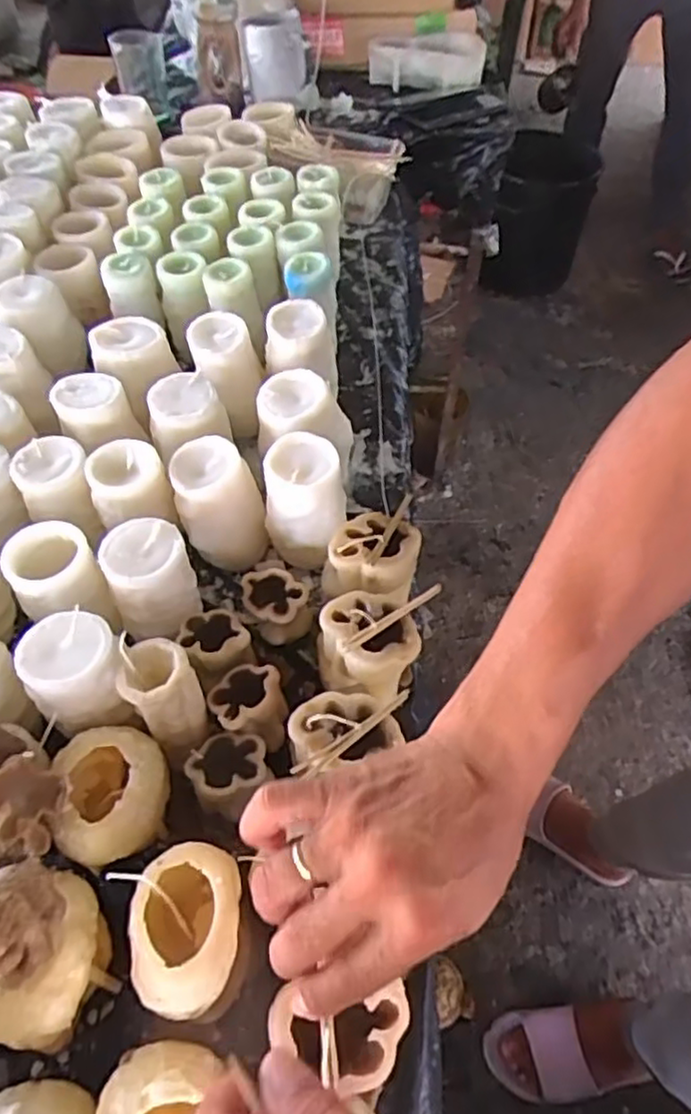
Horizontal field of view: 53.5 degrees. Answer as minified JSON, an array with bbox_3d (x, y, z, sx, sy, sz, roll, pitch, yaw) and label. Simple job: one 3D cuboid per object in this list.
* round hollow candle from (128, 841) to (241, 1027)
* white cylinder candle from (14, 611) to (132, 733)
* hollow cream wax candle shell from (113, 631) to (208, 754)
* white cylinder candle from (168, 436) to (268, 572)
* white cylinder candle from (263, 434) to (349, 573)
[{"bbox_3d":[-0.086,0.207,0.385,0.057,0.068,0.083,-3,54,-3],"label":"round hollow candle"},{"bbox_3d":[-0.181,0.076,0.466,0.065,0.058,0.063,-22,57,-16],"label":"white cylinder candle"},{"bbox_3d":[-0.122,0.092,0.464,0.045,0.072,0.055,-18,56,-14],"label":"hollow cream wax candle shell"},{"bbox_3d":[-0.106,-0.043,0.585,0.069,0.100,0.073,-11,55,-9],"label":"white cylinder candle"},{"bbox_3d":[-0.034,-0.040,0.575,0.062,0.106,0.066,1,54,-1],"label":"white cylinder candle"}]

